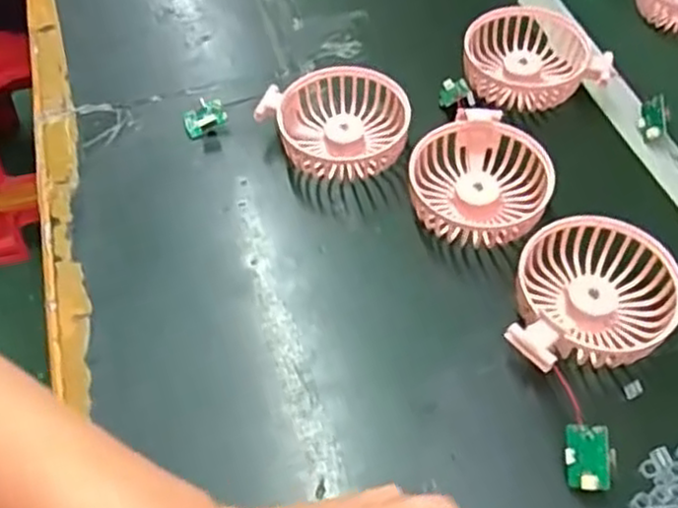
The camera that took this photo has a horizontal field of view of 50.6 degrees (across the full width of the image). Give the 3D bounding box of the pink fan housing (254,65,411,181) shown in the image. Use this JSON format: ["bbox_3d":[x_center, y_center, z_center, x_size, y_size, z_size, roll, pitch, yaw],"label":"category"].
[{"bbox_3d":[0.001,-0.093,0.505,0.093,0.036,0.089,-1,55,1],"label":"pink fan housing"}]

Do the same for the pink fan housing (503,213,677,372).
[{"bbox_3d":[0.143,0.029,0.413,0.086,0.038,0.105,35,63,24],"label":"pink fan housing"}]

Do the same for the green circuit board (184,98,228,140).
[{"bbox_3d":[-0.098,-0.100,0.526,0.030,0.020,0.020,-15,55,-8],"label":"green circuit board"}]

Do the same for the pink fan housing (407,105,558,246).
[{"bbox_3d":[0.095,-0.046,0.470,0.087,0.037,0.088,-1,55,1],"label":"pink fan housing"}]

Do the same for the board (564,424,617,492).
[{"bbox_3d":[0.125,0.101,0.357,0.023,0.004,0.031,0,76,22],"label":"board"}]

